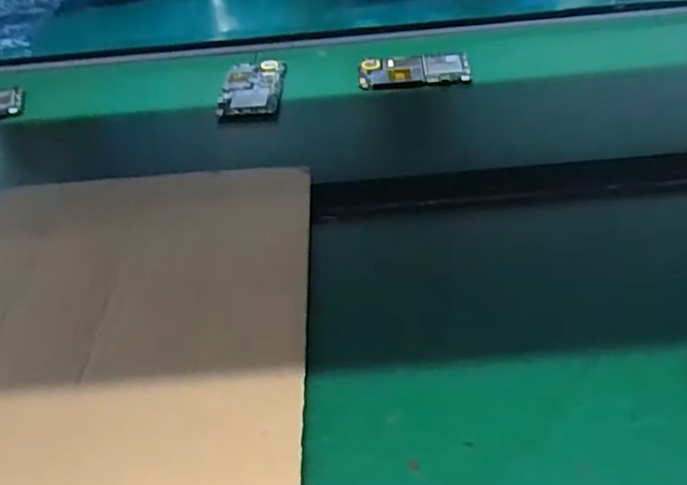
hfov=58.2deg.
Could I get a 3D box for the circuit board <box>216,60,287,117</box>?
[{"bbox_3d":[-0.101,-0.176,0.688,0.066,0.005,0.114,-2,43,3],"label":"circuit board"}]

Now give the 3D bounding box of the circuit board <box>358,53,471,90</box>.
[{"bbox_3d":[0.080,-0.196,0.698,0.123,0.005,0.063,-5,43,0],"label":"circuit board"}]

